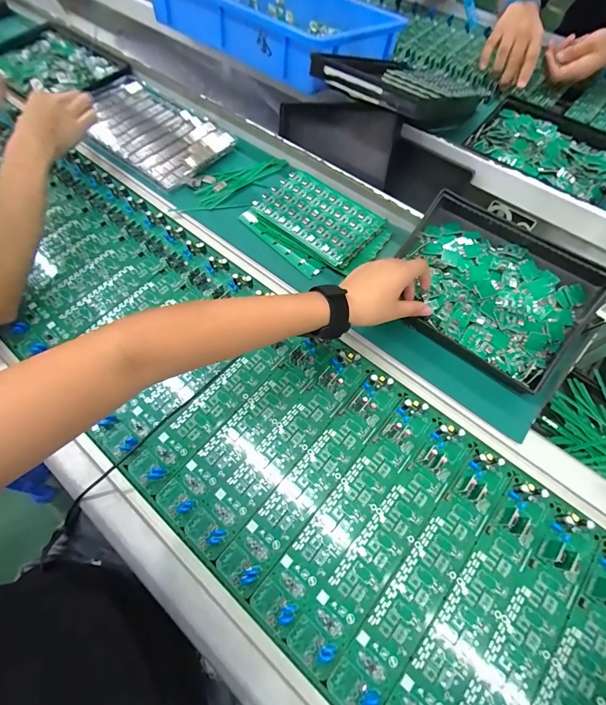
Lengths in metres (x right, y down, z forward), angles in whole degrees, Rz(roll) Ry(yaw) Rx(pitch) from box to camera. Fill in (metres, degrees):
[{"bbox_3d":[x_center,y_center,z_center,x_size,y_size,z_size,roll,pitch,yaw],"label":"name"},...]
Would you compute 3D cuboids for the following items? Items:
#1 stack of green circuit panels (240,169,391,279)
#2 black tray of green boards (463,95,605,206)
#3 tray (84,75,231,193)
[{"bbox_3d":[0.018,-0.191,0.510,0.190,0.024,0.129,37,70,16],"label":"stack of green circuit panels"},{"bbox_3d":[0.404,-0.330,0.569,0.229,0.043,0.201,34,72,18],"label":"black tray of green boards"},{"bbox_3d":[-0.284,-0.401,0.617,0.321,0.022,0.155,35,72,18],"label":"tray"}]

